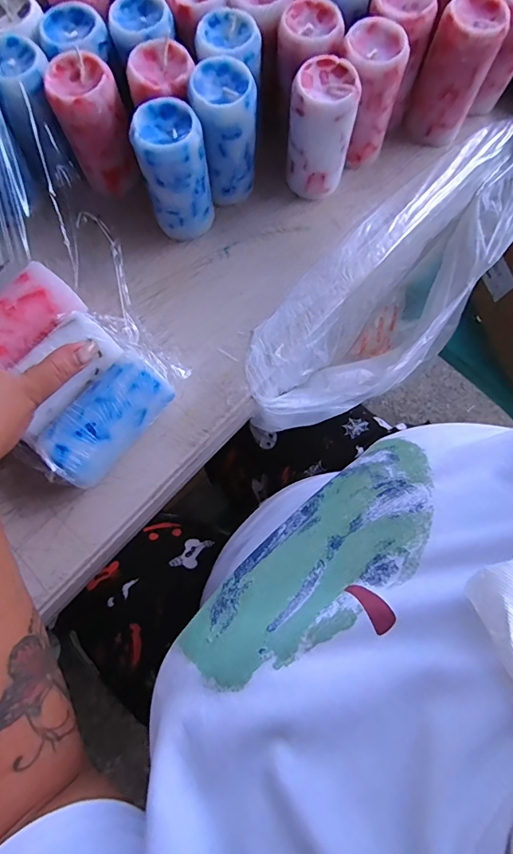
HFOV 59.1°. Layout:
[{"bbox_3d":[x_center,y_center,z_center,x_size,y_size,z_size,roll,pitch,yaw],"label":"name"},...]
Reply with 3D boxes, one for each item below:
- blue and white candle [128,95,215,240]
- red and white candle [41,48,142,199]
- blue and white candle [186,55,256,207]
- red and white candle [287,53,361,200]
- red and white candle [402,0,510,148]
[{"bbox_3d":[-0.064,-0.201,0.362,0.052,0.092,0.050,-5,77,-2],"label":"blue and white candle"},{"bbox_3d":[-0.131,-0.244,0.370,0.051,0.086,0.049,-19,78,-6],"label":"red and white candle"},{"bbox_3d":[-0.026,-0.234,0.369,0.045,0.096,0.048,-8,77,-3],"label":"blue and white candle"},{"bbox_3d":[0.053,-0.239,0.373,0.047,0.092,0.046,16,77,3],"label":"red and white candle"},{"bbox_3d":[0.168,-0.300,0.388,0.049,0.095,0.052,26,77,5],"label":"red and white candle"}]

